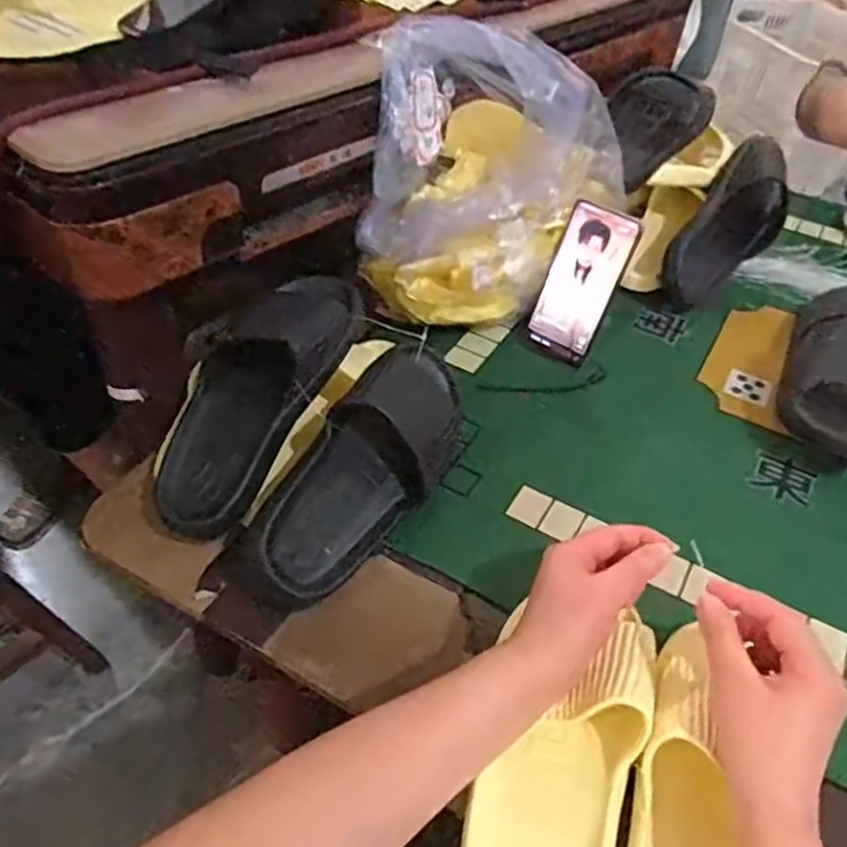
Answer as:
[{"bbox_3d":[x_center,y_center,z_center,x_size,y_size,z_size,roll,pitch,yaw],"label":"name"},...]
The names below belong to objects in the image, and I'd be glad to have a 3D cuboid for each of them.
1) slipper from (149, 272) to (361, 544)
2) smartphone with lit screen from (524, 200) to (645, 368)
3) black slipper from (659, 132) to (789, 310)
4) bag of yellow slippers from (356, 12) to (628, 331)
[{"bbox_3d":[-0.145,-0.025,0.594,0.096,0.074,0.252,23,72,18],"label":"slipper"},{"bbox_3d":[0.162,-0.145,0.737,0.076,0.155,0.009,29,23,23],"label":"smartphone with lit screen"},{"bbox_3d":[0.372,-0.244,0.874,0.082,0.091,0.235,35,76,27],"label":"black slipper"},{"bbox_3d":[0.057,-0.257,0.733,0.259,0.247,0.161,-13,47,-17],"label":"bag of yellow slippers"}]

